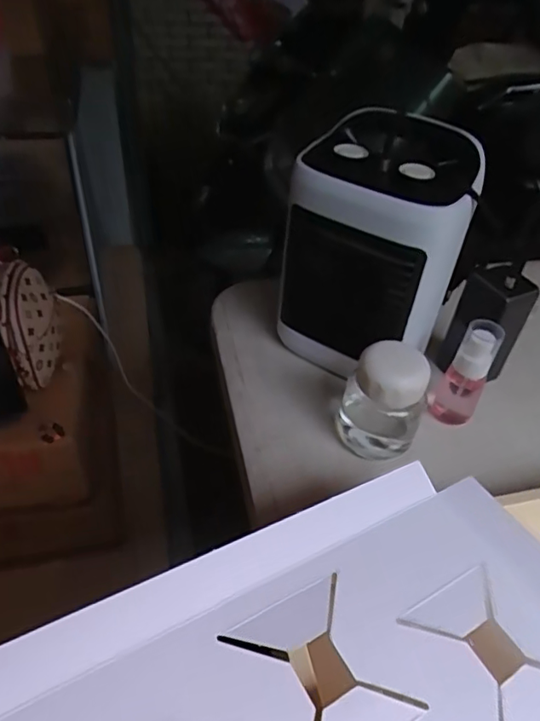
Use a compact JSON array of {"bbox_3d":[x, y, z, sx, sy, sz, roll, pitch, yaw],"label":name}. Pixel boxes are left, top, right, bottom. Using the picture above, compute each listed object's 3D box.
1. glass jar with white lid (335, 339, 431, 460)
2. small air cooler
[{"bbox_3d":[0.108,0.033,0.507,0.073,0.112,0.075,2,43,-2],"label":"glass jar with white lid"},{"bbox_3d":[0.103,-0.108,0.547,0.158,0.235,0.108,27,47,23],"label":"small air cooler"}]

